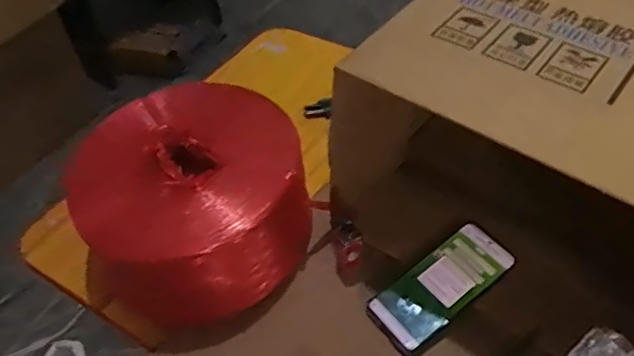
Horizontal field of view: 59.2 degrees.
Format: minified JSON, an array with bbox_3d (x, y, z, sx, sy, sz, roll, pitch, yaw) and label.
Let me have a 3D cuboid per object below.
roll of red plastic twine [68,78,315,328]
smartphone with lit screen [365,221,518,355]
[{"bbox_3d":[-0.144,0.022,0.661,0.249,0.123,0.258,-14,48,-8],"label":"roll of red plastic twine"},{"bbox_3d":[0.135,0.117,0.604,0.160,0.013,0.075,-38,54,-11],"label":"smartphone with lit screen"}]

